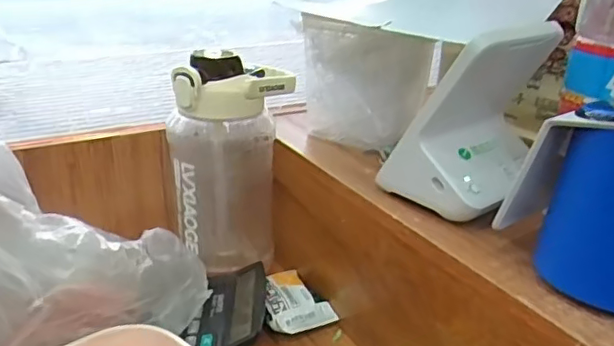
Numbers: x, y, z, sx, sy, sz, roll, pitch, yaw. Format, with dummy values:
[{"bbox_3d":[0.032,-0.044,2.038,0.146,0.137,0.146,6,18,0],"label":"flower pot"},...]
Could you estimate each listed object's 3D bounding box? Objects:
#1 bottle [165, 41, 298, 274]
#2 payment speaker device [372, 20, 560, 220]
[{"bbox_3d":[-0.075,-0.006,0.586,0.116,0.210,0.077,0,23,-7],"label":"bottle"},{"bbox_3d":[0.128,-0.049,0.459,0.096,0.131,0.122,19,28,34],"label":"payment speaker device"}]

